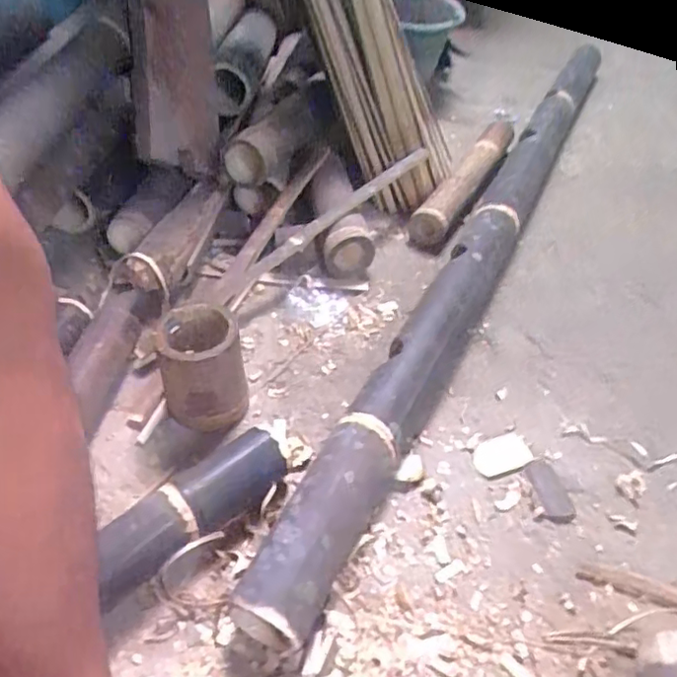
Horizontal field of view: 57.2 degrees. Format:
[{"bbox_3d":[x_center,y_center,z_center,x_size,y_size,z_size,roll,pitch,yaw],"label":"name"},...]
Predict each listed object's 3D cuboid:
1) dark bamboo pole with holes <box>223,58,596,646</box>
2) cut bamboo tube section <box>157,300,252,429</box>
[{"bbox_3d":[0.221,-0.144,0.896,0.068,0.093,1.206,22,47,17],"label":"dark bamboo pole with holes"},{"bbox_3d":[-0.146,0.037,0.661,0.084,0.121,0.089,-12,47,-15],"label":"cut bamboo tube section"}]

